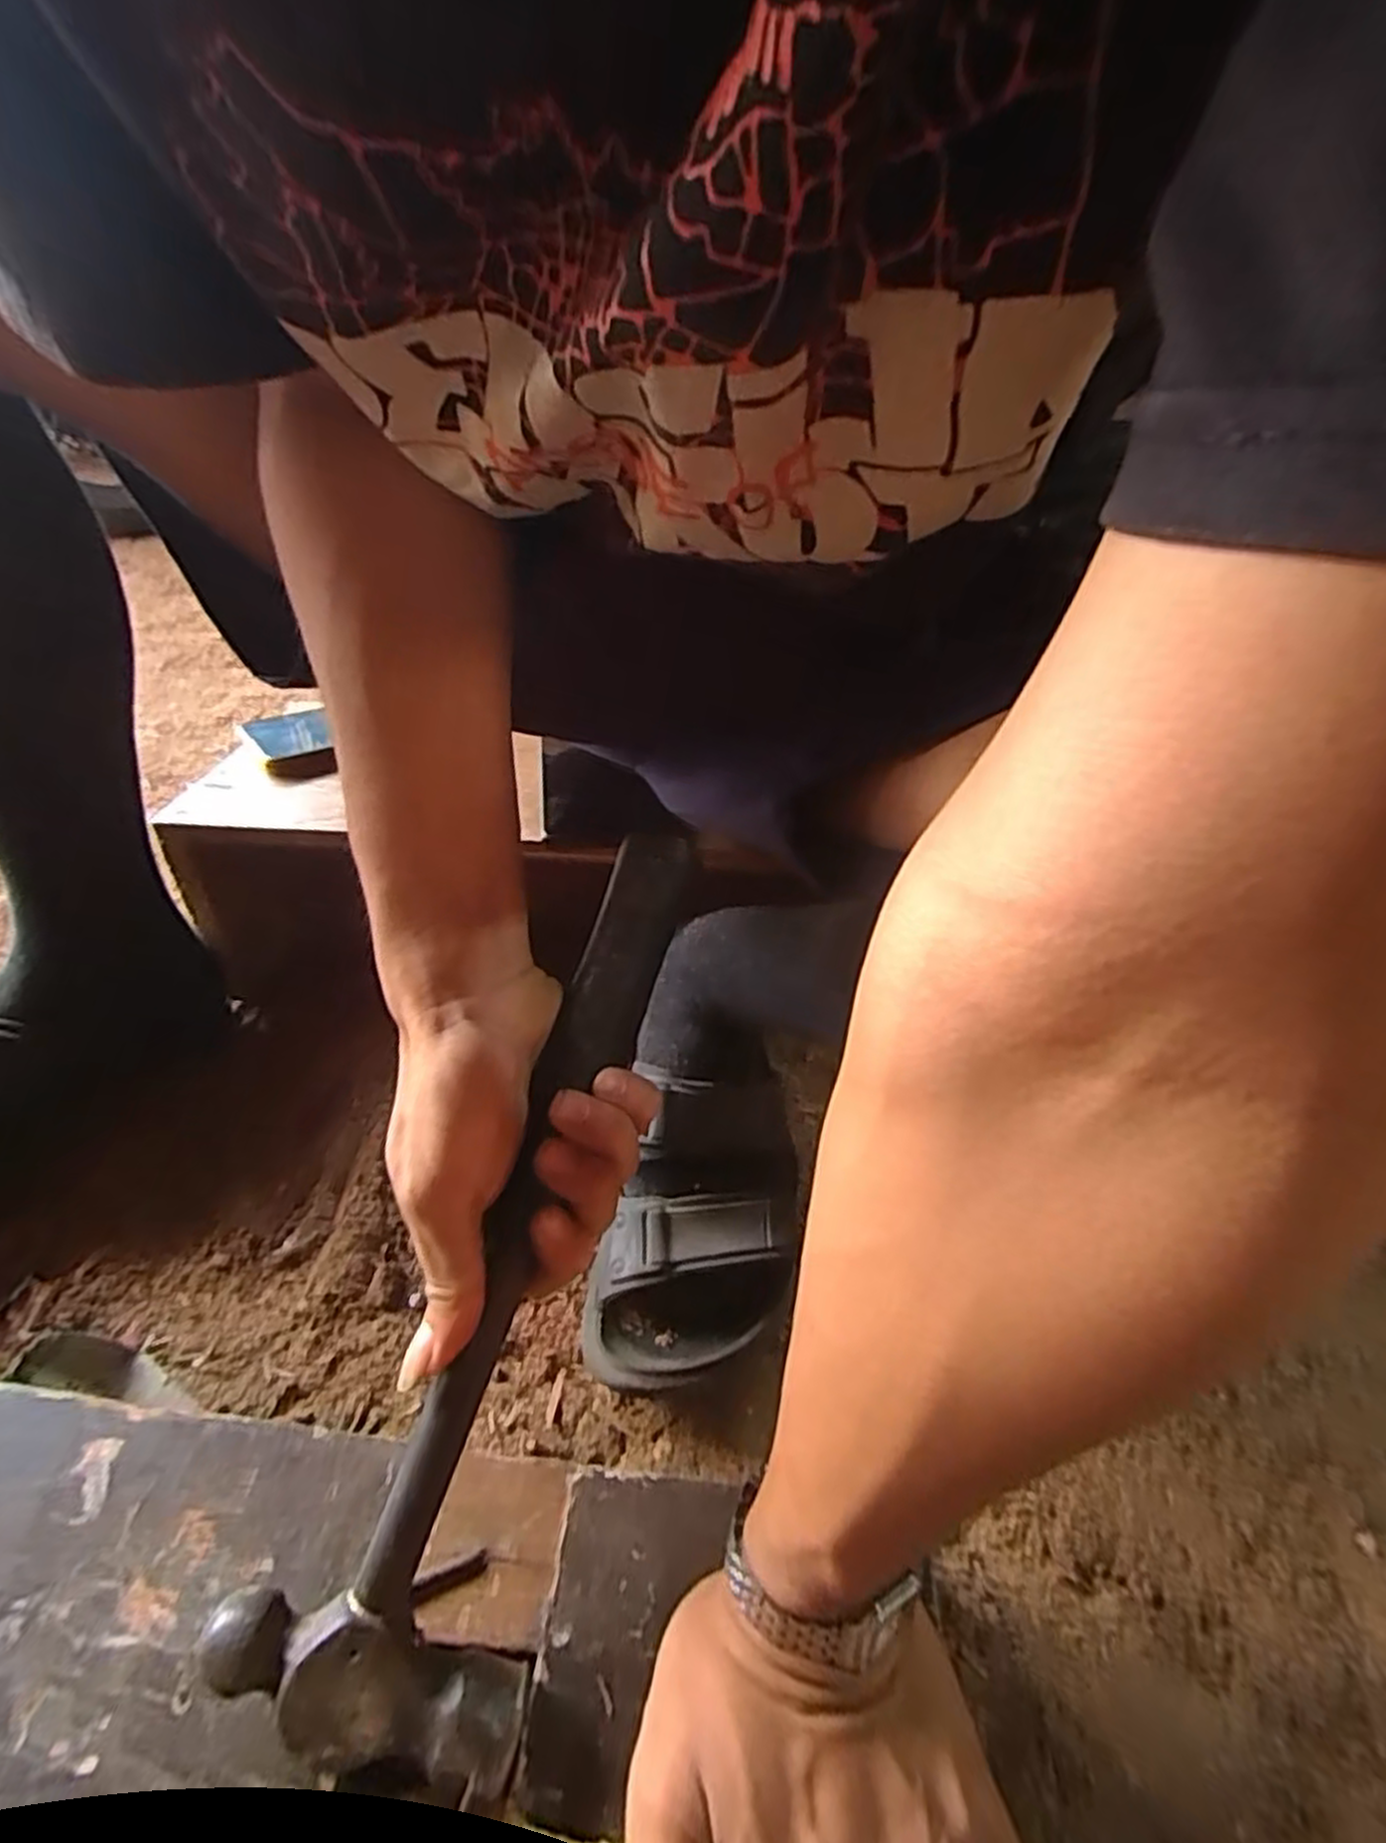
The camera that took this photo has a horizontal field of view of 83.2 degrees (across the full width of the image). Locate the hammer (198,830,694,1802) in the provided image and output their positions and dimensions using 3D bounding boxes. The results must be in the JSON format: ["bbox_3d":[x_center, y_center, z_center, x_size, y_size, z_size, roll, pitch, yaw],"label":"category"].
[{"bbox_3d":[-0.058,0.105,0.276,0.087,0.030,0.300,14,73,15],"label":"hammer"}]

